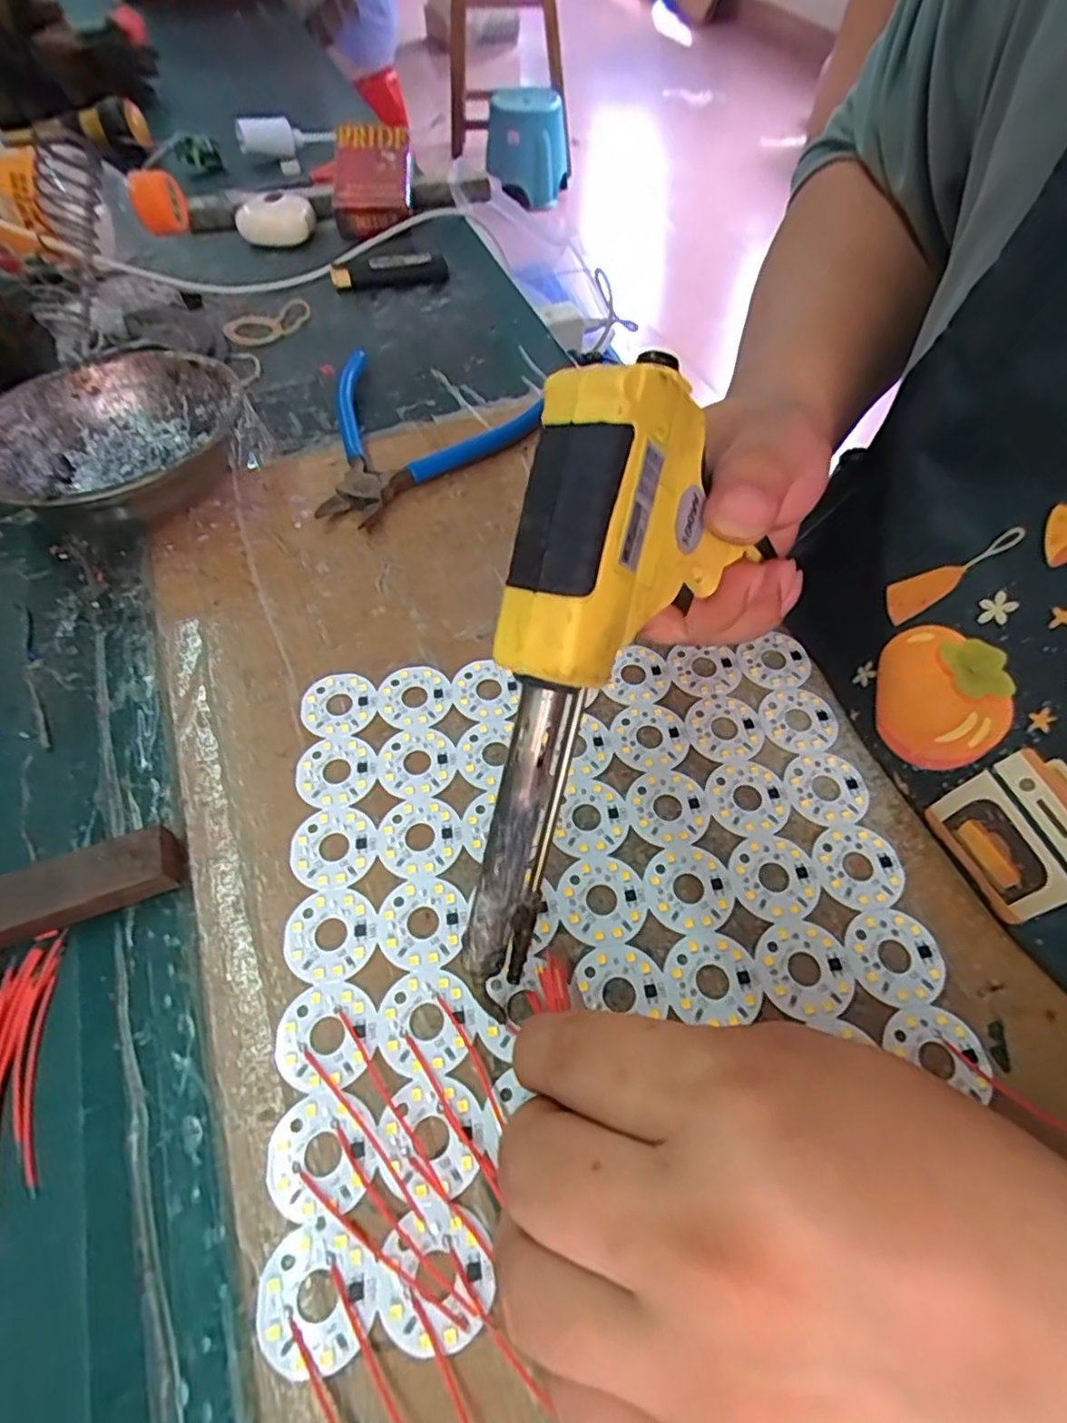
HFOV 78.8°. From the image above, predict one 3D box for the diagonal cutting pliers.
[{"bbox_3d":[-0.081,-0.165,0.364,0.135,0.014,0.120,-36,64,-20],"label":"diagonal cutting pliers"}]

